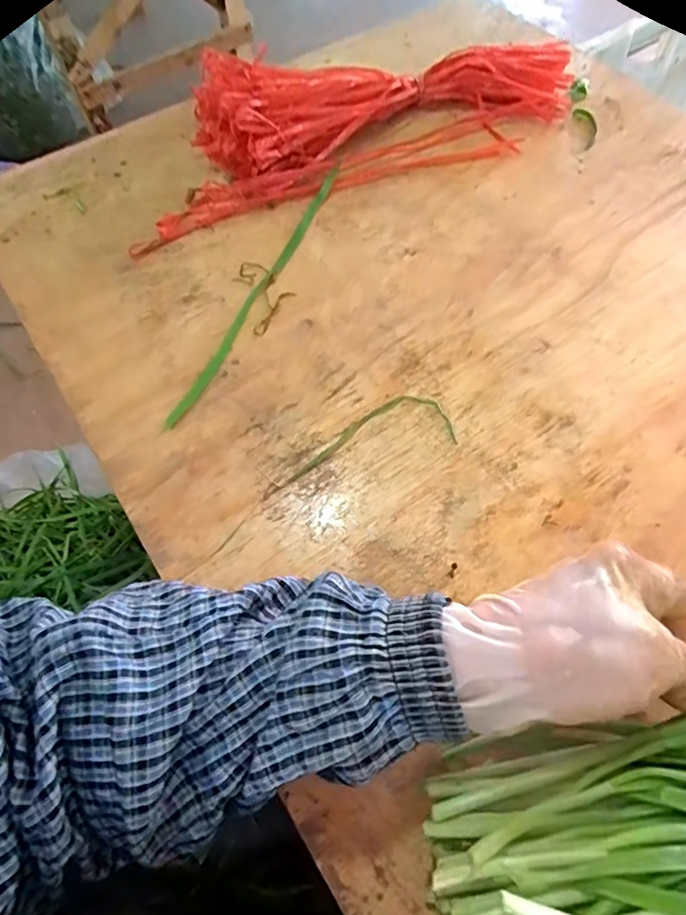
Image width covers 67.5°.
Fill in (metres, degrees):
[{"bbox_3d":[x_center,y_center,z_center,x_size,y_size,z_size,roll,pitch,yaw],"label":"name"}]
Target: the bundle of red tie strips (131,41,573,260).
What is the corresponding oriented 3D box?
[{"bbox_3d":[0.012,-0.304,0.450,0.422,0.056,0.137,-19,64,-8],"label":"bundle of red tie strips"}]

